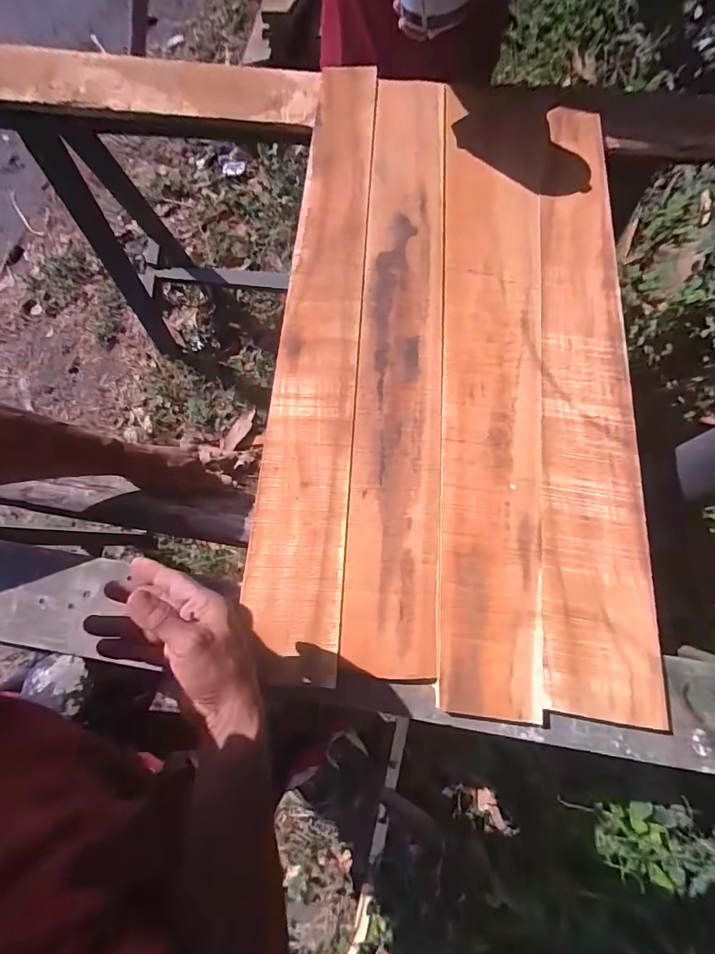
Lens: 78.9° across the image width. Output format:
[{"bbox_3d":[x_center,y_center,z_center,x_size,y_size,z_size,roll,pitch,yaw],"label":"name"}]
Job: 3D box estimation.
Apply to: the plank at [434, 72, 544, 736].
[{"bbox_3d":[0.187,-0.178,0.606,0.139,0.025,0.936,3,74,2],"label":"plank"}]

